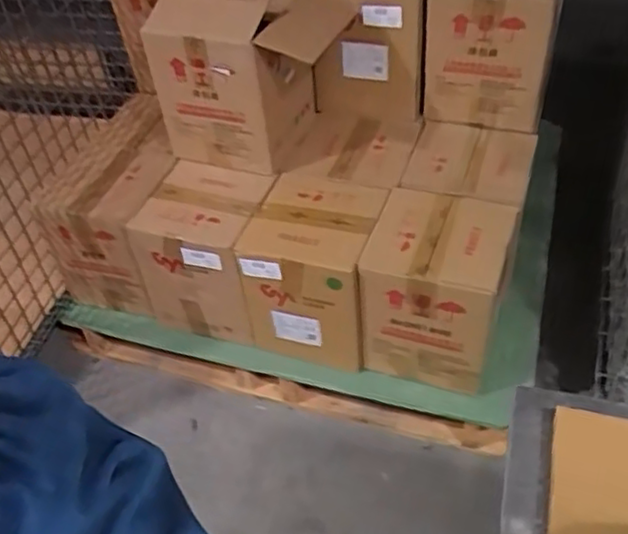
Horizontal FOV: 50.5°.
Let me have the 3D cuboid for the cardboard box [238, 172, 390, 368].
[{"bbox_3d":[0.007,0.004,1.287,0.219,0.258,0.225,9,46,17],"label":"cardboard box"}]

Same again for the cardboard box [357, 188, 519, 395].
[{"bbox_3d":[0.230,0.040,1.248,0.228,0.261,0.232,10,46,17],"label":"cardboard box"}]

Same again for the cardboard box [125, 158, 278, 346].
[{"bbox_3d":[-0.207,-0.031,1.334,0.227,0.251,0.215,11,46,18],"label":"cardboard box"}]

